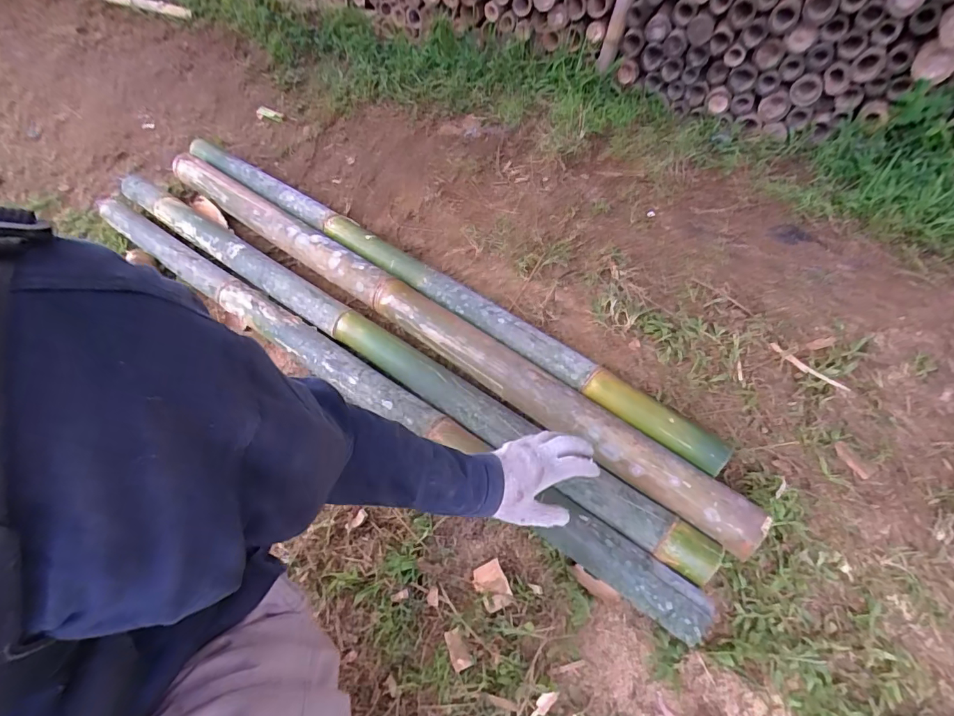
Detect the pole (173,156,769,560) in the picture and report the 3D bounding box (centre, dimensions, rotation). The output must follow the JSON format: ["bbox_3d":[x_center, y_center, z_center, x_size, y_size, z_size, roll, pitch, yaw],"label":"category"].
[{"bbox_3d":[-0.143,-0.093,0.897,1.357,0.080,0.087,34,64,23],"label":"pole"}]

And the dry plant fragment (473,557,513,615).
[{"bbox_3d":[0.021,0.320,0.653,0.044,0.011,0.061,-22,53,-9],"label":"dry plant fragment"}]

